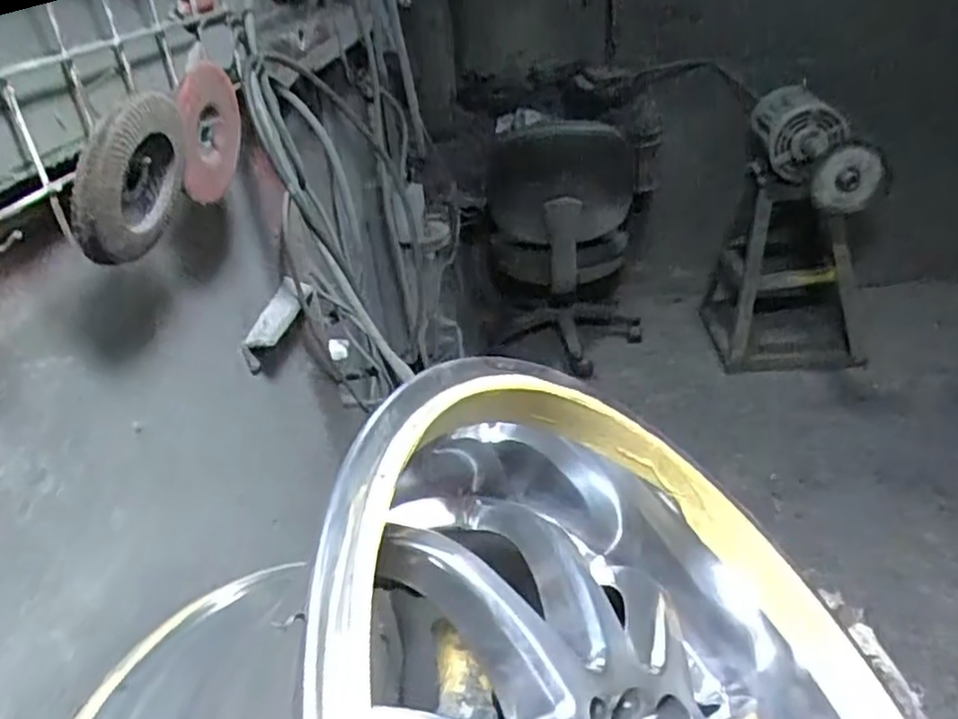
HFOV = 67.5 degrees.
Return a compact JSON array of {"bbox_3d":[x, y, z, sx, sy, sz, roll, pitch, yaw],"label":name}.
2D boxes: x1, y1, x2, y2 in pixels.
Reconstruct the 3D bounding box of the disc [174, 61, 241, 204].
[{"bbox_3d":[-0.193,-0.165,0.518,0.009,0.091,0.096,7,41,5],"label":"disc"}]

